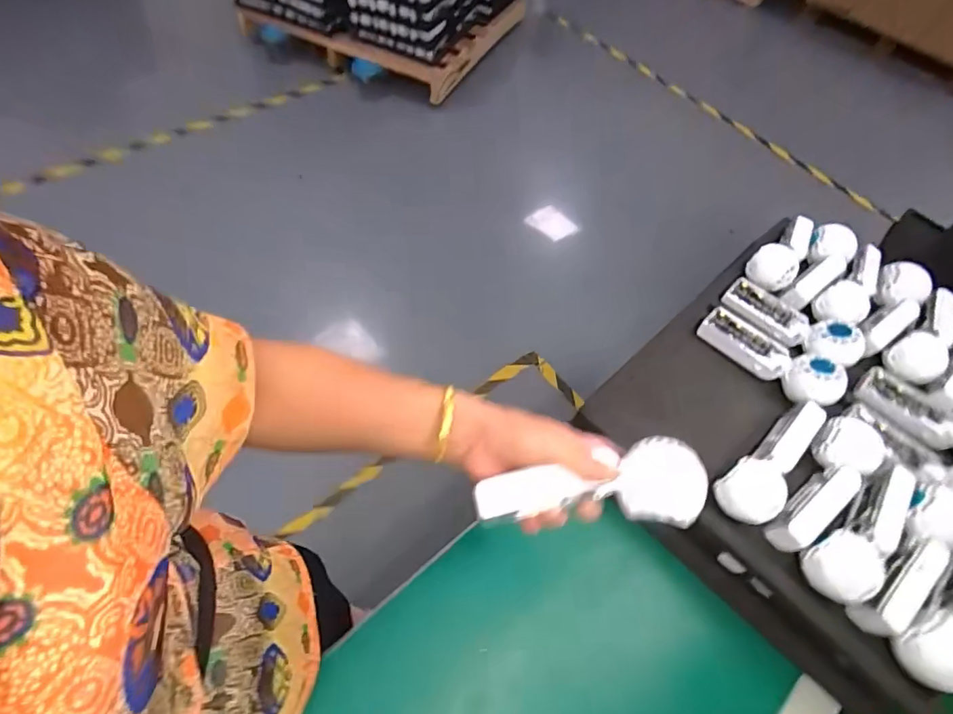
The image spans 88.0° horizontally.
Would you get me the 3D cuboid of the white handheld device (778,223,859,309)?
[{"bbox_3d":[0.490,-0.131,0.702,0.058,0.040,0.164,40,62,14],"label":"white handheld device"}]

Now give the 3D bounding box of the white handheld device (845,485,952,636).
[{"bbox_3d":[0.435,0.198,0.496,0.172,0.047,0.055,-31,69,-23],"label":"white handheld device"}]

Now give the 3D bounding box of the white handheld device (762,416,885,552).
[{"bbox_3d":[0.374,0.132,0.534,0.180,0.033,0.058,-33,70,-24],"label":"white handheld device"}]

